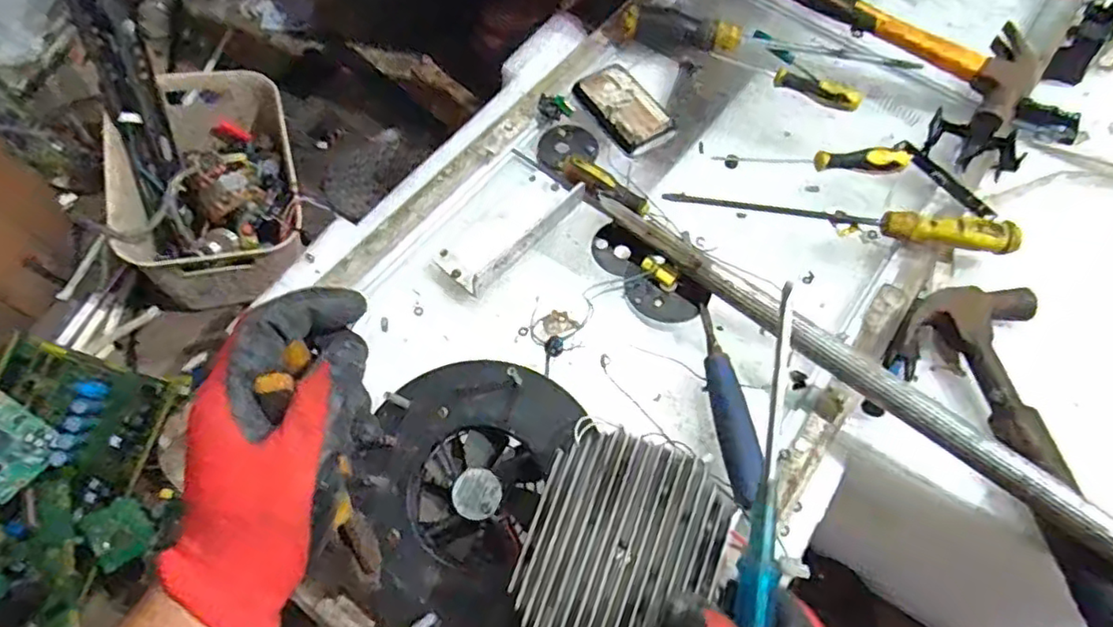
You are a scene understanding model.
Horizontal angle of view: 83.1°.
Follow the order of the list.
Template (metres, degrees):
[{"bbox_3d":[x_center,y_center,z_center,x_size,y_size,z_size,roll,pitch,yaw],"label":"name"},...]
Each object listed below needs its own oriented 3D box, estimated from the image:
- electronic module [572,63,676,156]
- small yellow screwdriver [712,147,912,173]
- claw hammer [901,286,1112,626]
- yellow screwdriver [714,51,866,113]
[{"bbox_3d":[0.065,-0.195,0.596,0.057,0.017,0.093,-30,67,-15],"label":"electronic module"},{"bbox_3d":[0.243,-0.144,0.581,0.162,0.016,0.019,3,63,0],"label":"small yellow screwdriver"},{"bbox_3d":[0.335,0.109,0.447,0.098,0.043,0.297,3,63,0],"label":"claw hammer"},{"bbox_3d":[0.231,-0.237,0.633,0.151,0.018,0.025,19,64,8],"label":"yellow screwdriver"}]

